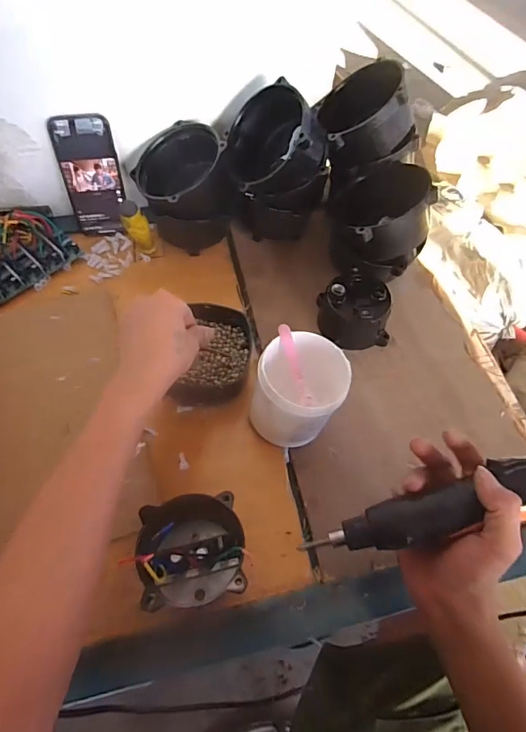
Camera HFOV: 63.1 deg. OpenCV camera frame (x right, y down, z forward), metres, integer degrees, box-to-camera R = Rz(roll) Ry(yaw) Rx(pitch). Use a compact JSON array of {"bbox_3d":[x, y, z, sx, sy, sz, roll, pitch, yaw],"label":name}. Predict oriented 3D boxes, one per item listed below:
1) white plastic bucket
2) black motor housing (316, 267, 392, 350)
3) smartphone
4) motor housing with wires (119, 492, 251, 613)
[{"bbox_3d":[0.042,0.031,0.474,0.083,0.098,0.091,1,58,-2],"label":"white plastic bucket"},{"bbox_3d":[0.123,-0.074,0.573,0.091,0.070,0.088,-3,59,-5],"label":"black motor housing"},{"bbox_3d":[-0.244,-0.269,0.618,0.077,0.159,0.016,-8,44,-7],"label":"smartphone"},{"bbox_3d":[-0.068,0.176,0.408,0.102,0.064,0.088,-14,60,-11],"label":"motor housing with wires"}]

